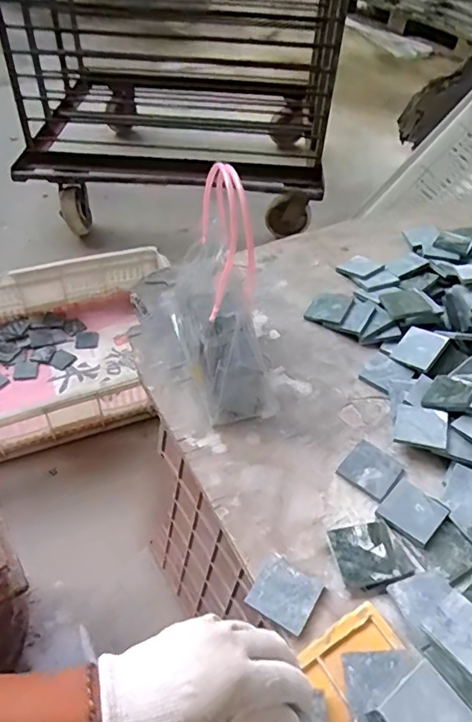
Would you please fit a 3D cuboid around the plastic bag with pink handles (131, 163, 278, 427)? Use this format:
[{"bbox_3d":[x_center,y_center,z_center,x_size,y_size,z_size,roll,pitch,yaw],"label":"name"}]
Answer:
[{"bbox_3d":[-0.058,-0.087,0.537,0.099,0.240,0.241,-21,50,-18],"label":"plastic bag with pink handles"}]

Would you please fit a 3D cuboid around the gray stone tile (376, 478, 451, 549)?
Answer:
[{"bbox_3d":[0.159,0.133,0.471,0.050,0.005,0.050,37,55,26],"label":"gray stone tile"}]

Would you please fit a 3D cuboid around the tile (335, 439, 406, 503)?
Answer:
[{"bbox_3d":[0.131,0.103,0.504,0.050,0.007,0.048,36,54,25],"label":"tile"}]

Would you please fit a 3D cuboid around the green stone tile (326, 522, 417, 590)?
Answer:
[{"bbox_3d":[0.112,0.163,0.444,0.058,0.009,0.050,-11,49,-14],"label":"green stone tile"}]

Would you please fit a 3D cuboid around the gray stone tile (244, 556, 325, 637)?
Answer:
[{"bbox_3d":[0.040,0.187,0.423,0.047,0.011,0.046,26,51,19],"label":"gray stone tile"}]

